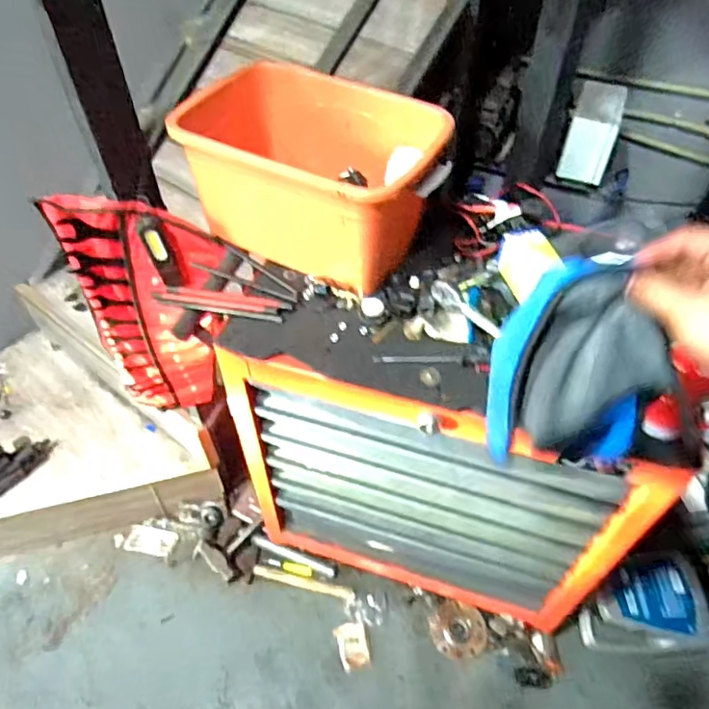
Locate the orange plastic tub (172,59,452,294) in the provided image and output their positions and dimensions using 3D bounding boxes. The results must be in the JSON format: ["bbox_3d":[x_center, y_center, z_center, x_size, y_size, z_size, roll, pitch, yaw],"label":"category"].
[{"bbox_3d":[-0.077,-0.257,0.864,0.361,0.212,0.269,18,52,16],"label":"orange plastic tub"}]

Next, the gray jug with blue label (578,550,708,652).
[{"bbox_3d":[0.688,0.597,1.363,0.297,0.125,0.189,-3,49,-2],"label":"gray jug with blue label"}]

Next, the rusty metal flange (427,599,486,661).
[{"bbox_3d":[0.245,0.651,1.335,0.121,0.042,0.124,0,49,0],"label":"rusty metal flange"}]

